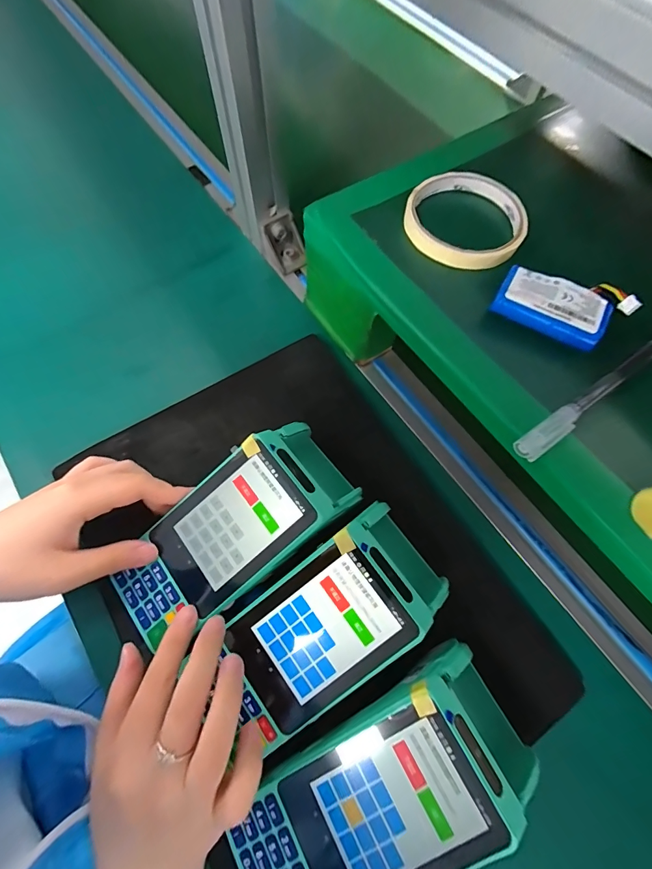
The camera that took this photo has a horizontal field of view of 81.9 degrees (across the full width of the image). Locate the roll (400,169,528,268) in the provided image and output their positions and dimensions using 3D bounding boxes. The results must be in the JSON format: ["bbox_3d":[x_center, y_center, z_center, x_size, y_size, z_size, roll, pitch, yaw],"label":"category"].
[{"bbox_3d":[0.102,-0.161,0.278,0.085,0.013,0.087,0,69,-1],"label":"roll"}]

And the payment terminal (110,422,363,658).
[{"bbox_3d":[-0.063,0.066,0.259,0.164,0.045,0.075,-39,74,-5],"label":"payment terminal"}]

